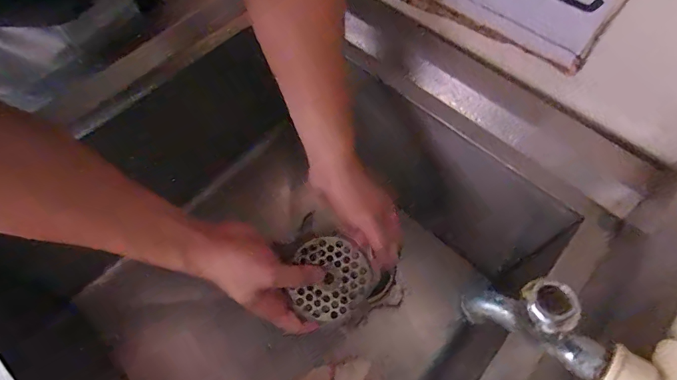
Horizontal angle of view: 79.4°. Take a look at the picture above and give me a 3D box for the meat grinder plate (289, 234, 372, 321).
[{"bbox_3d":[-0.012,0.097,0.445,0.082,0.005,0.086,0,81,-1],"label":"meat grinder plate"}]

